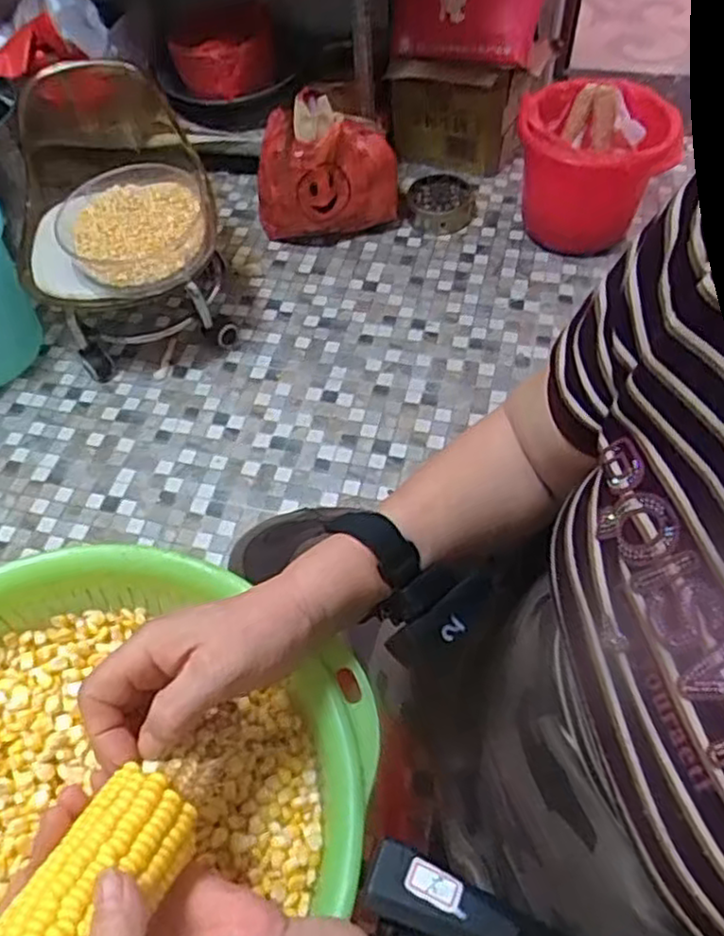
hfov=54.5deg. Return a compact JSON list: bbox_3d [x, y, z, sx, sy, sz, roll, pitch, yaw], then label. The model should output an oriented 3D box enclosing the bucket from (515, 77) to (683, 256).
[{"bbox_3d":[0.424,-0.555,1.301,0.275,0.223,0.236,15,58,13],"label":"bucket"}]

